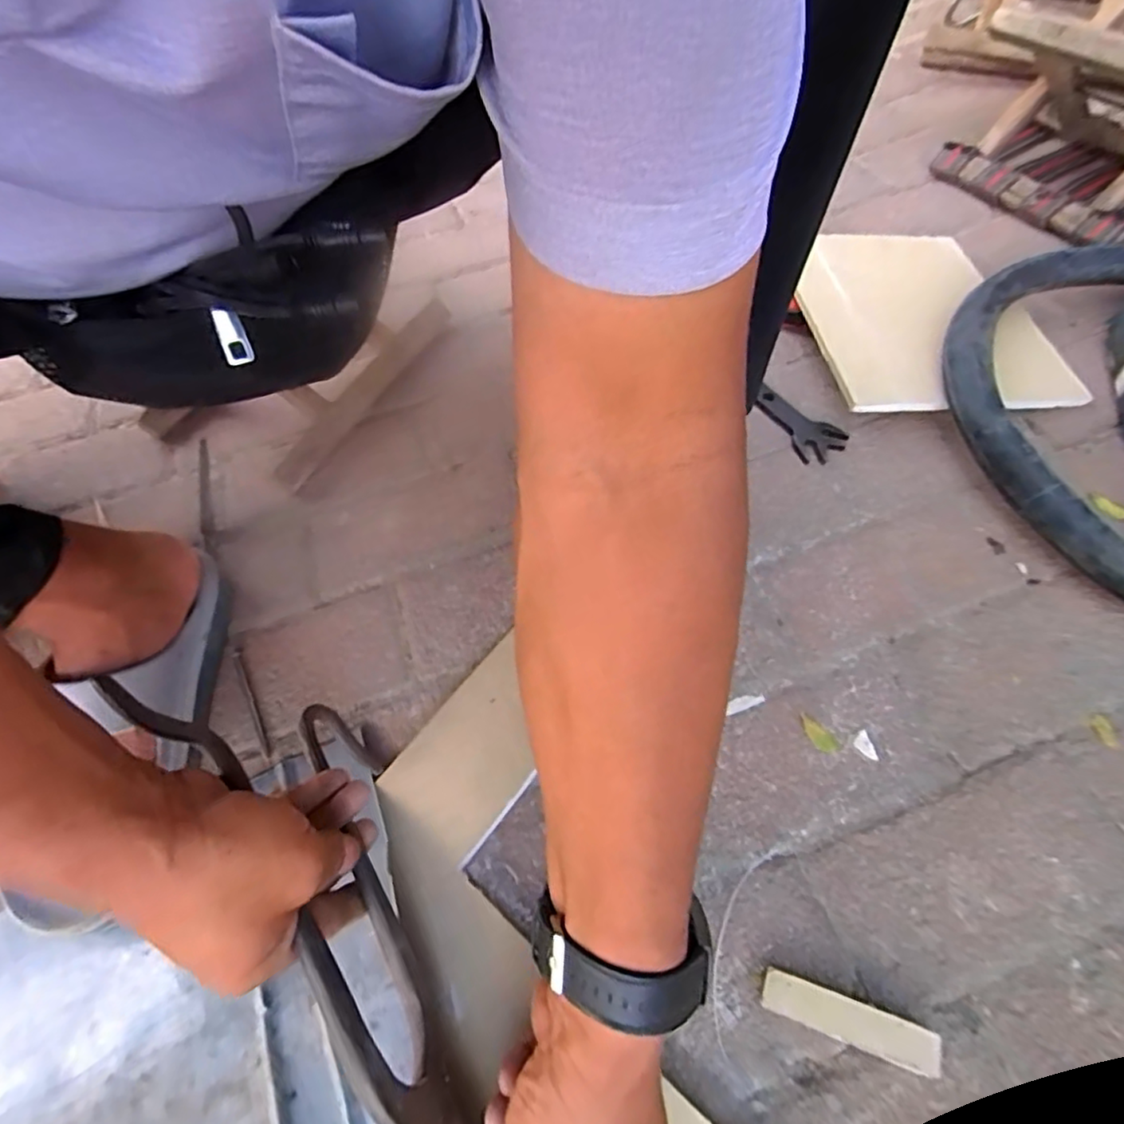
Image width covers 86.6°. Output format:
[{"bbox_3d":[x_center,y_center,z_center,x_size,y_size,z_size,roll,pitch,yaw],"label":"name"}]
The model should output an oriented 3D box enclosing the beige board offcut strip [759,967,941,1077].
[{"bbox_3d":[0.157,0.253,0.329,0.091,0.017,0.020,15,61,14],"label":"beige board offcut strip"}]

